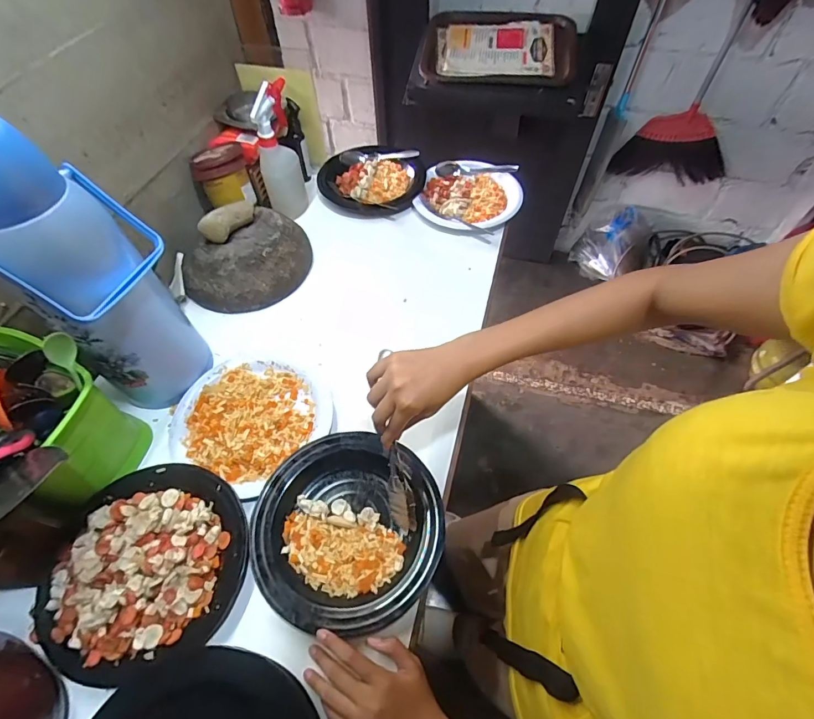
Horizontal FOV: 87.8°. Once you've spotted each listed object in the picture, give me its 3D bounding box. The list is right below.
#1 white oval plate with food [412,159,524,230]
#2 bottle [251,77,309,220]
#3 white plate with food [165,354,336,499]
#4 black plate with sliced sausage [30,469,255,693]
[{"bbox_3d":[0.131,-0.341,0.878,0.203,0.030,0.204,13,57,9],"label":"white oval plate with food"},{"bbox_3d":[-0.241,-0.391,0.799,0.060,0.235,0.102,-2,56,-1],"label":"bottle"},{"bbox_3d":[-0.223,0.081,0.608,0.205,0.017,0.188,0,56,0],"label":"white plate with food"},{"bbox_3d":[-0.302,0.228,0.484,0.218,0.031,0.210,0,56,0],"label":"black plate with sliced sausage"}]

